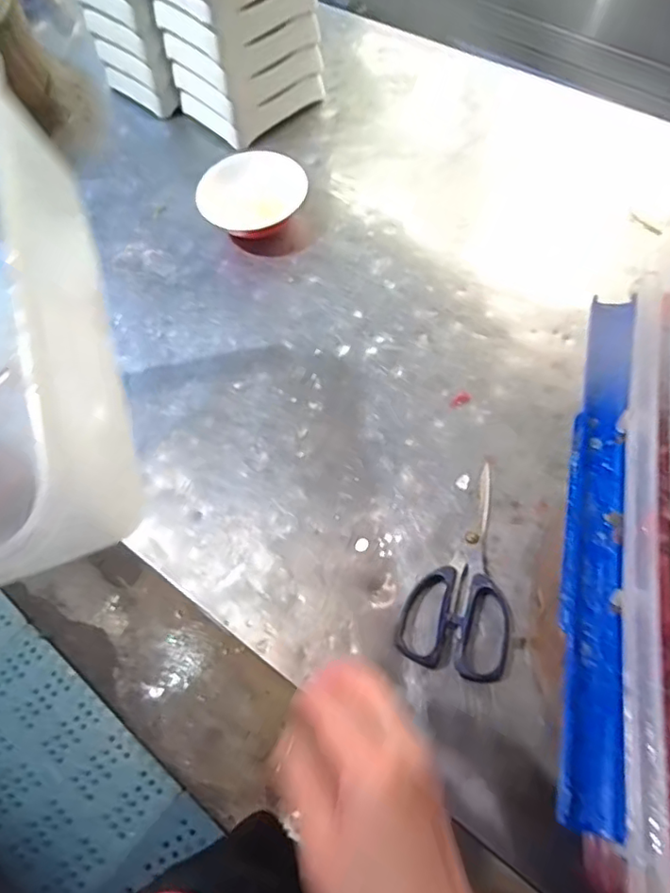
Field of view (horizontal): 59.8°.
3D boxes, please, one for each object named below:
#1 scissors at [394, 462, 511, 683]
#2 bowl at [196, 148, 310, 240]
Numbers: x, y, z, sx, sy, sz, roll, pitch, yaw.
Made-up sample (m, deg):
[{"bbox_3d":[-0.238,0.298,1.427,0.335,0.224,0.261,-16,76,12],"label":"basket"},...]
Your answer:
[{"bbox_3d":[0.109,0.098,0.487,0.084,0.013,0.177,13,65,9],"label":"scissors"},{"bbox_3d":[-0.093,-0.288,0.678,0.120,0.047,0.111,-1,64,2],"label":"bowl"}]

